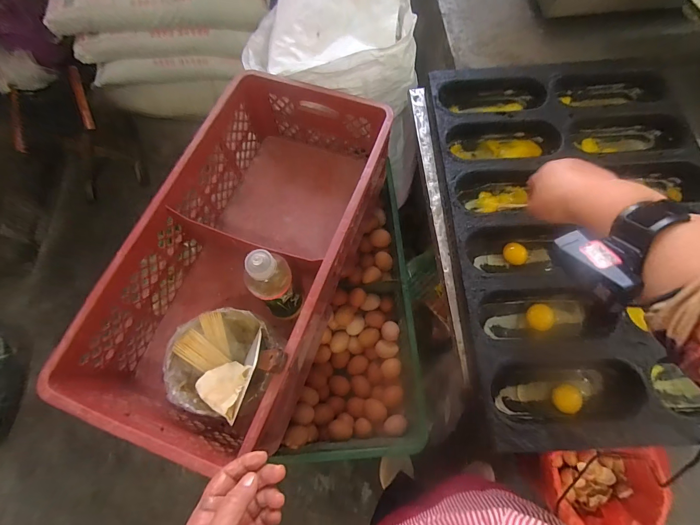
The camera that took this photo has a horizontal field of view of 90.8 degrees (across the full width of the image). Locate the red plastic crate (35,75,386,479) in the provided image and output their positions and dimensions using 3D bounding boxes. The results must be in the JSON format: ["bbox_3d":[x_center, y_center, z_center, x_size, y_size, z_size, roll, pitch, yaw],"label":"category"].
[{"bbox_3d":[-0.175,-0.028,0.642,0.325,0.206,0.646,19,71,8],"label":"red plastic crate"}]

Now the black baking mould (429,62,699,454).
[{"bbox_3d":[0.346,-0.061,0.527,0.408,0.054,0.601,-1,69,1],"label":"black baking mould"}]

